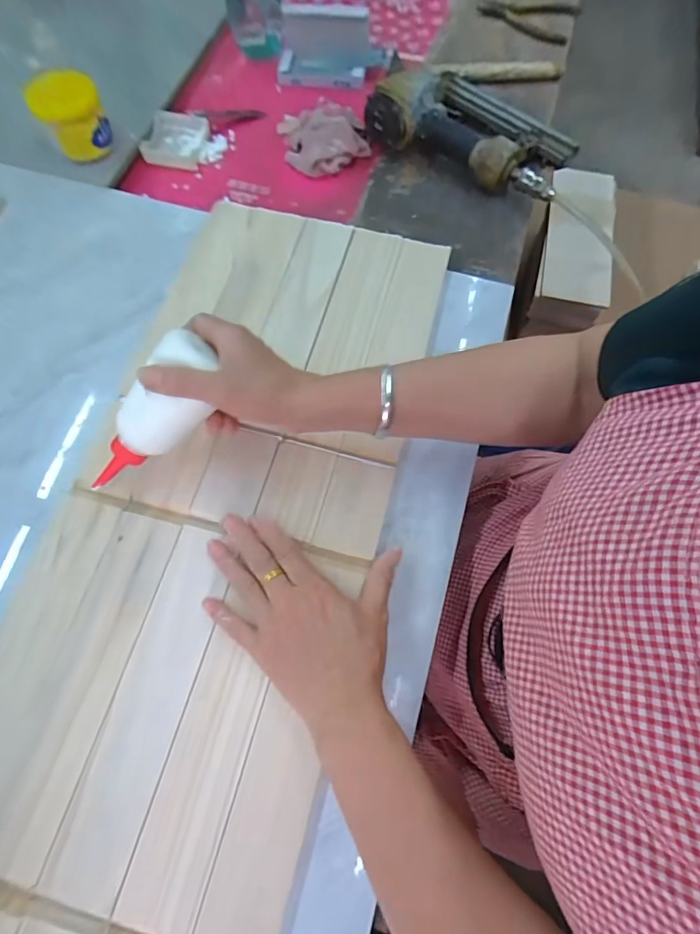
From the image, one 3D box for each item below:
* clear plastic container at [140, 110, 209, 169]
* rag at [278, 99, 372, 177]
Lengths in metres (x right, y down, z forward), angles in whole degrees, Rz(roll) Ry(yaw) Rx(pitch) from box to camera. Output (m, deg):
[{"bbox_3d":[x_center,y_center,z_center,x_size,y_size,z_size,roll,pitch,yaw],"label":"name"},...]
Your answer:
[{"bbox_3d":[-0.236,-0.441,0.588,0.079,0.022,0.072,11,70,3],"label":"clear plastic container"},{"bbox_3d":[-0.041,-0.445,0.579,0.097,0.034,0.124,-26,73,-10],"label":"rag"}]

